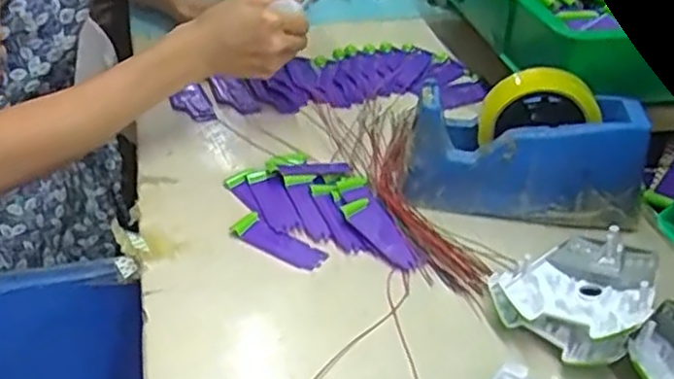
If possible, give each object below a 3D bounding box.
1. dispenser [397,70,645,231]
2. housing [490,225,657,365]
[{"bbox_3d":[0.162,-0.041,0.619,0.200,0.106,0.070,8,38,3],"label":"dispenser"},{"bbox_3d":[0.180,0.070,0.533,0.102,0.046,0.114,30,44,28],"label":"housing"}]

